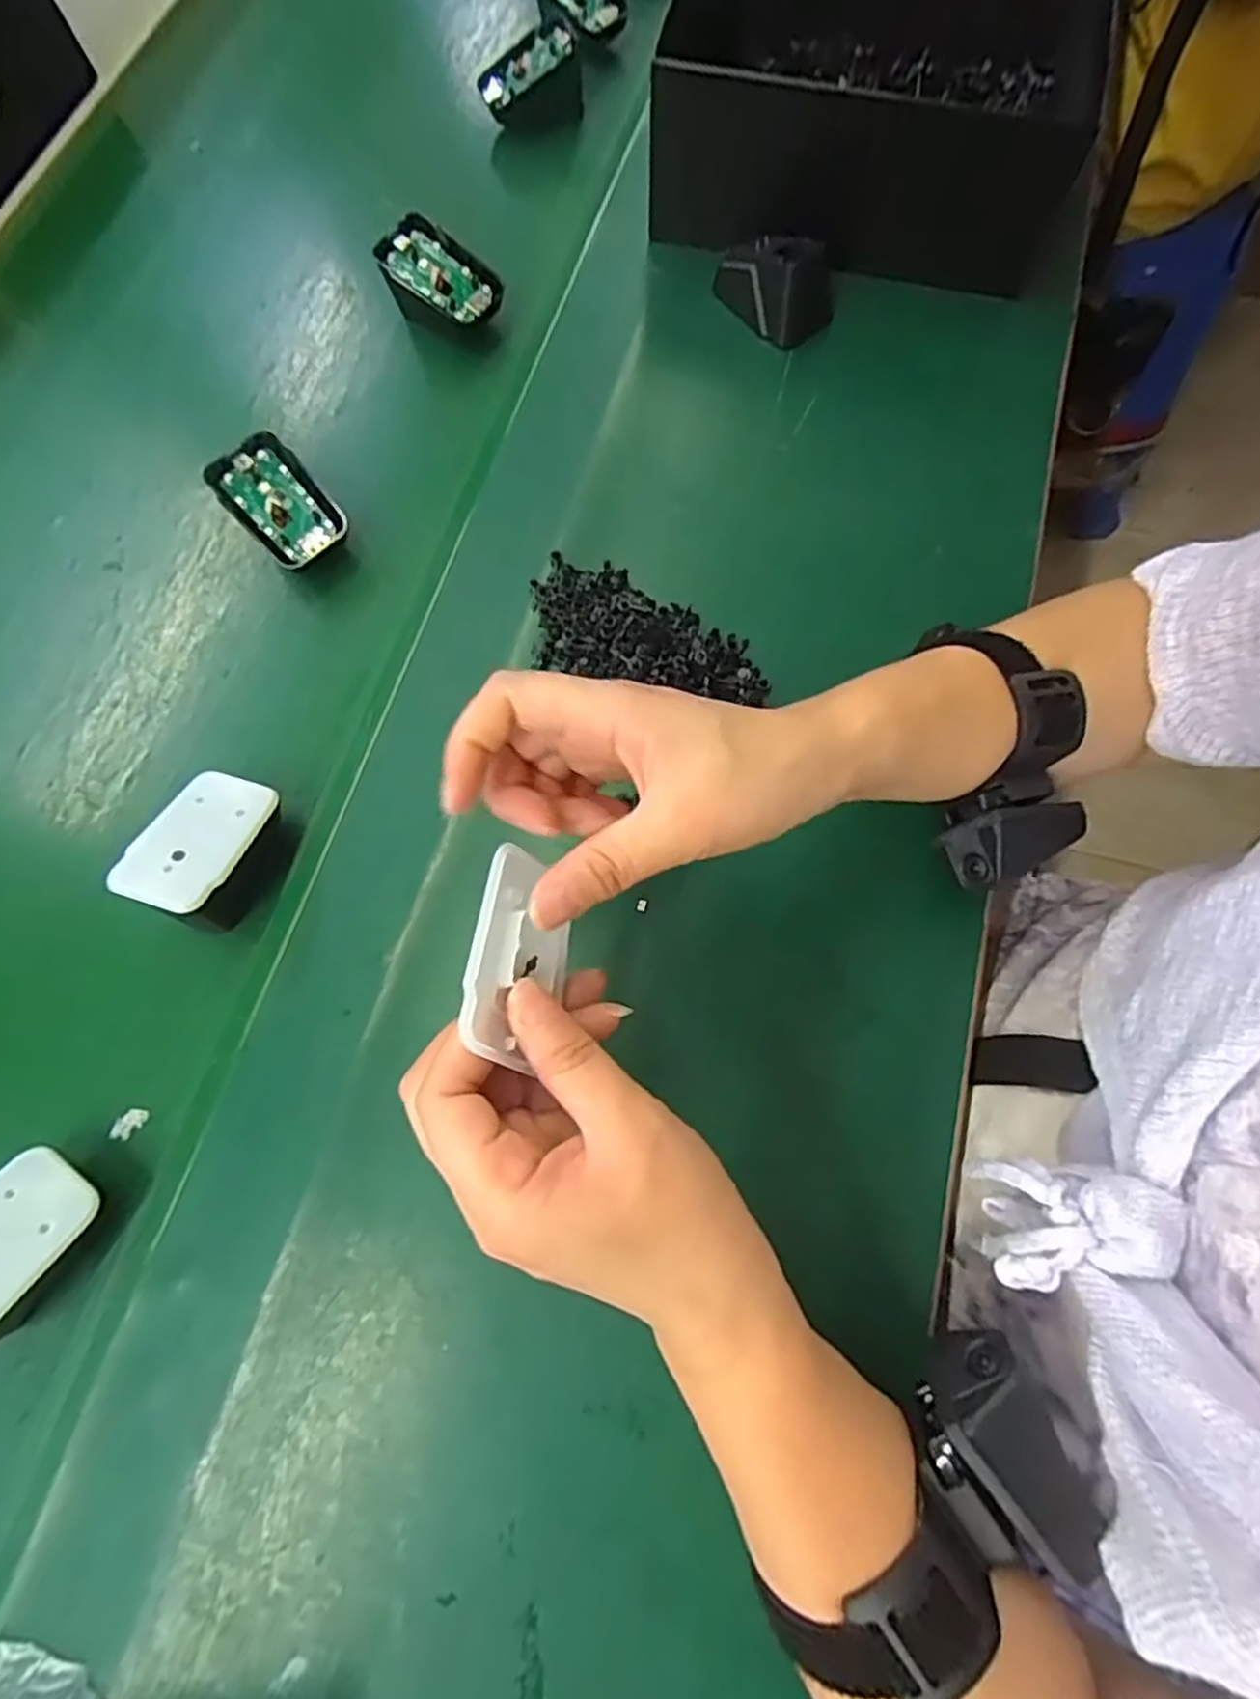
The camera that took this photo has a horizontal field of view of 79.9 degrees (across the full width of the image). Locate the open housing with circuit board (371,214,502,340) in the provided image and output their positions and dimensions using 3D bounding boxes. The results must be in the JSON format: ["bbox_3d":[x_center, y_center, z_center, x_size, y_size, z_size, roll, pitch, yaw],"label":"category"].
[{"bbox_3d":[-0.113,-0.339,0.458,0.065,0.050,0.042,29,74,10],"label":"open housing with circuit board"}]

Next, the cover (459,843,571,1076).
[{"bbox_3d":[-0.035,0.033,0.241,0.007,0.035,0.064,-17,51,40],"label":"cover"}]

